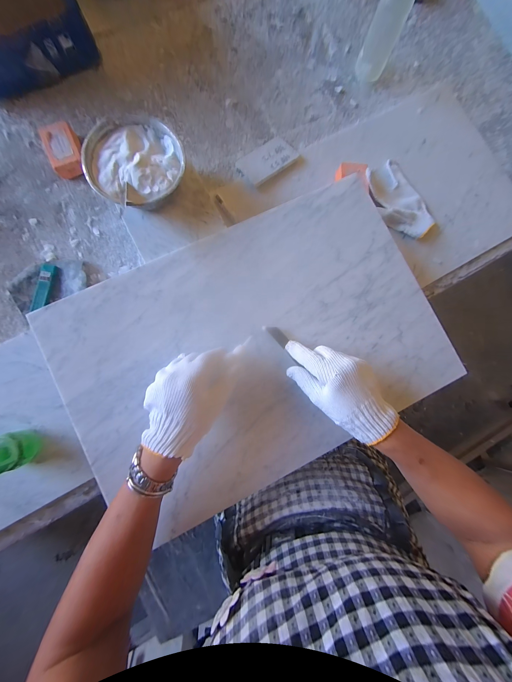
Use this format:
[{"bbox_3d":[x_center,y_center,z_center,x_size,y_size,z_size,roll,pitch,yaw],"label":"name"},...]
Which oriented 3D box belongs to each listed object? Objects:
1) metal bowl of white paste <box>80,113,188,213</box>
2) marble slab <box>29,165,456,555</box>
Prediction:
[{"bbox_3d":[-0.186,-0.273,0.347,0.138,0.048,0.140,0,84,-4],"label":"metal bowl of white paste"},{"bbox_3d":[0.004,0.007,0.351,0.584,0.020,0.392,-27,87,-6],"label":"marble slab"}]

